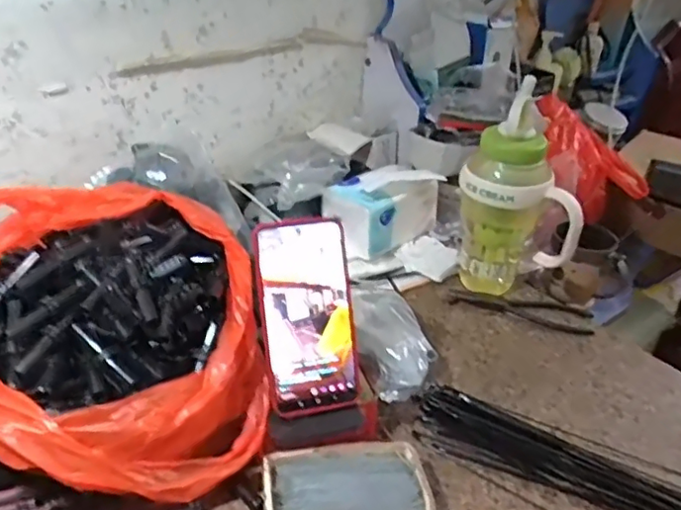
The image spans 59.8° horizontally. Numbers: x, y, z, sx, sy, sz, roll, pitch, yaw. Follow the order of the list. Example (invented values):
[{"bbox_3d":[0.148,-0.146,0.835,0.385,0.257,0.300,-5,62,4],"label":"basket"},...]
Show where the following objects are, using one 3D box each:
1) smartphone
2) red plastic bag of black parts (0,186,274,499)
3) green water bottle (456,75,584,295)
[{"bbox_3d":[-0.028,0.051,0.504,0.076,0.162,0.011,-7,3,-16],"label":"smartphone"},{"bbox_3d":[-0.195,0.071,0.501,0.244,0.179,0.220,-8,34,-16],"label":"red plastic bag of black parts"},{"bbox_3d":[0.216,-0.068,0.727,0.137,0.250,0.117,9,33,8],"label":"green water bottle"}]

